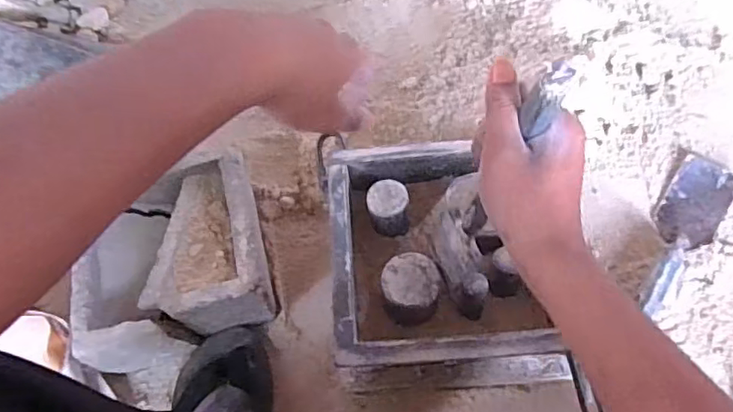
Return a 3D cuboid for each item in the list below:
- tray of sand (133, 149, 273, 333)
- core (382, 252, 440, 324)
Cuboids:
[{"bbox_3d":[-0.178,0.048,0.703,0.129,0.111,0.196,-9,67,-2],"label":"tray of sand"},{"bbox_3d":[0.045,0.086,0.622,0.055,0.069,0.058,0,64,0],"label":"core"}]

